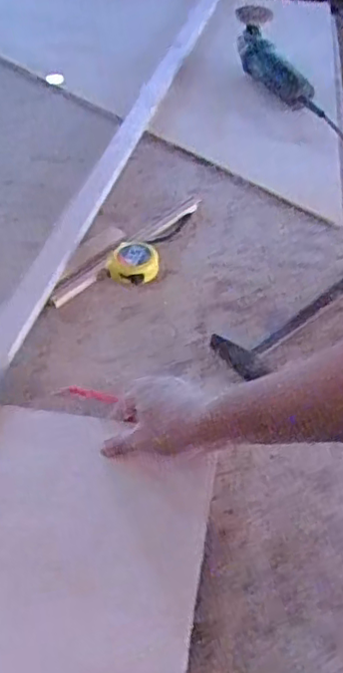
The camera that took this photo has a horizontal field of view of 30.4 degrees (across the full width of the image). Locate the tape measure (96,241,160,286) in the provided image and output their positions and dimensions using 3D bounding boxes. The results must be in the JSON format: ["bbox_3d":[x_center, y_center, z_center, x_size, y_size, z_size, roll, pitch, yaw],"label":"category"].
[{"bbox_3d":[-0.062,-0.108,0.912,0.087,0.033,0.071,-4,45,-4],"label":"tape measure"}]

